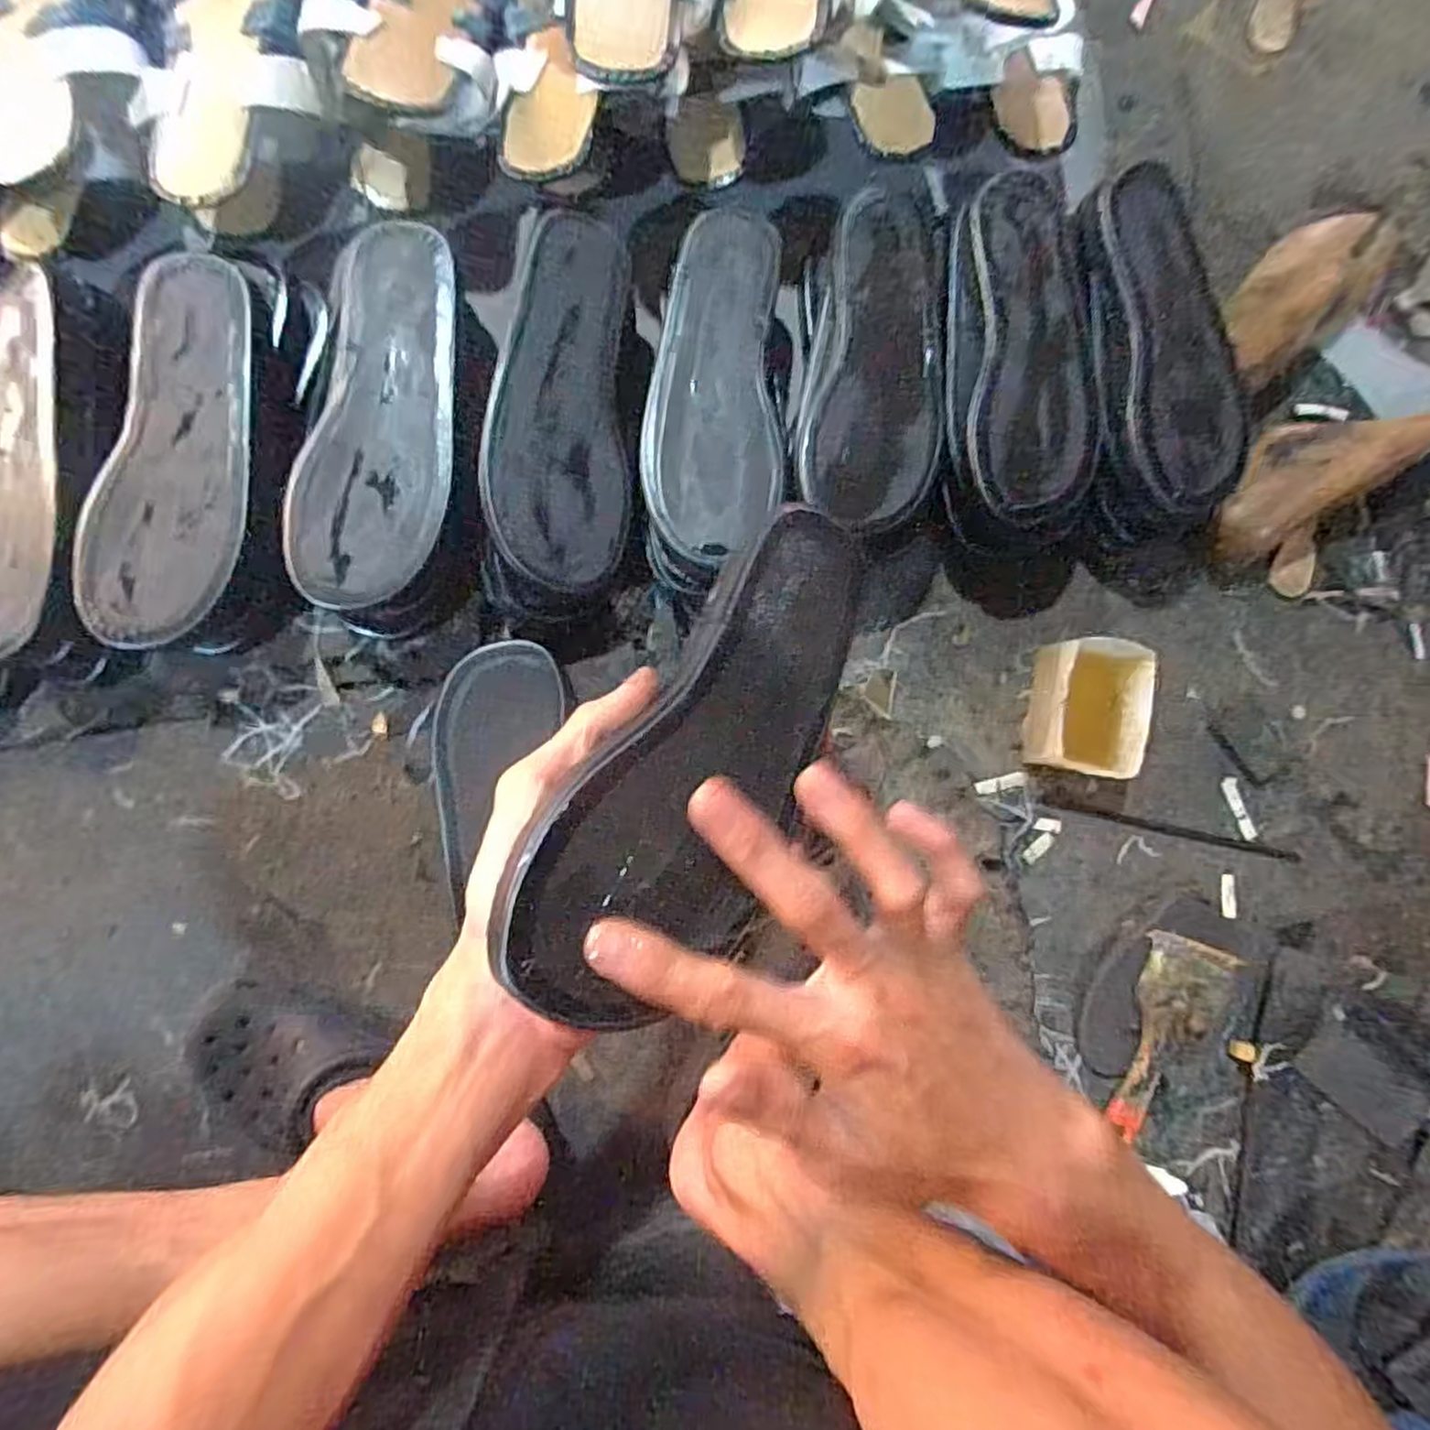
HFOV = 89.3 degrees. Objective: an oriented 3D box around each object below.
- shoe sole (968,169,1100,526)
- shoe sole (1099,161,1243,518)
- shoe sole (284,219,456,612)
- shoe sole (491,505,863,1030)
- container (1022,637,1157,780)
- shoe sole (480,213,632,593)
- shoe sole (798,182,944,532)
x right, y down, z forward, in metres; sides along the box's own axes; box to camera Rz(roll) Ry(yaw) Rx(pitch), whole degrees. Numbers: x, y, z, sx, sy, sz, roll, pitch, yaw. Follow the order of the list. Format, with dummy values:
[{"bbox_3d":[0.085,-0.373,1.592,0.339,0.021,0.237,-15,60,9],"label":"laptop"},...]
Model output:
[{"bbox_3d":[0.215,-0.248,0.492,0.082,0.025,0.222,0,88,-4],"label":"shoe sole"},{"bbox_3d":[0.318,-0.261,0.507,0.082,0.030,0.223,-8,88,-4],"label":"shoe sole"},{"bbox_3d":[-0.208,-0.187,0.454,0.088,0.011,0.237,11,87,-3],"label":"shoe sole"},{"bbox_3d":[0.007,0.012,0.288,0.077,0.019,0.227,35,67,-2],"label":"shoe sole"},{"bbox_3d":[0.281,-0.005,0.546,0.067,0.062,0.097,11,87,-3],"label":"container"},{"bbox_3d":[-0.103,-0.207,0.478,0.091,0.015,0.236,0,90,-22],"label":"shoe sole"},{"bbox_3d":[0.116,-0.243,0.480,0.086,0.012,0.236,11,87,-3],"label":"shoe sole"}]

